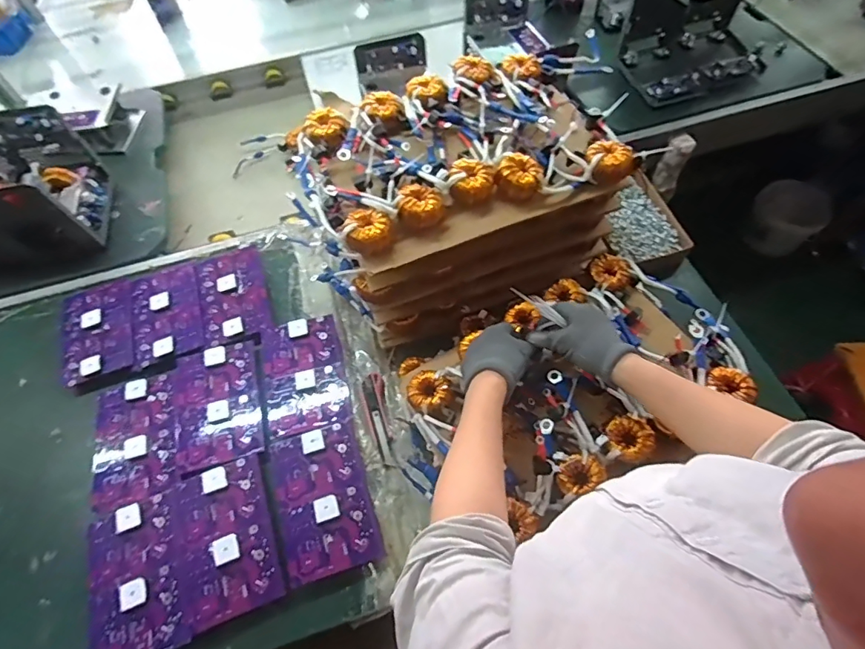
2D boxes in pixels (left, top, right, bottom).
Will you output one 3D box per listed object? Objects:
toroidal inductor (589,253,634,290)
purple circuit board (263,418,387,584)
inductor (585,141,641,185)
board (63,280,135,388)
[{"bbox_3d":[0.273,-0.079,0.727,0.062,0.020,0.054,33,67,20],"label":"toroidal inductor"},{"bbox_3d":[-0.157,0.245,0.673,0.128,0.014,0.199,-18,60,-7],"label":"purple circuit board"},{"bbox_3d":[0.246,-0.228,0.663,0.064,0.038,0.057,-8,60,-1],"label":"inductor"},{"bbox_3d":[-0.599,0.011,0.844,0.128,0.013,0.197,-15,61,-5],"label":"board"}]

